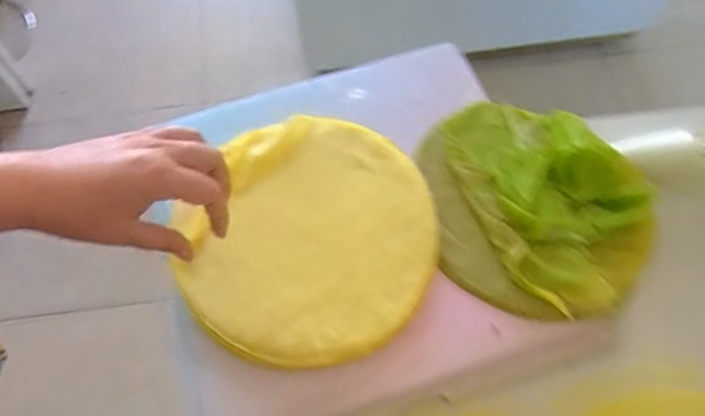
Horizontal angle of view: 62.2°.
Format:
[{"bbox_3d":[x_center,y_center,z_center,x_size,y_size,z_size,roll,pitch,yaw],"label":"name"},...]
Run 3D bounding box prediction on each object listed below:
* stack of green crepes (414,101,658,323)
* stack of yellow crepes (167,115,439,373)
[{"bbox_3d":[0.150,-0.006,0.479,0.169,0.033,0.196,-8,62,-1],"label":"stack of green crepes"},{"bbox_3d":[-0.035,0.019,0.465,0.198,0.009,0.206,27,67,16],"label":"stack of yellow crepes"}]

